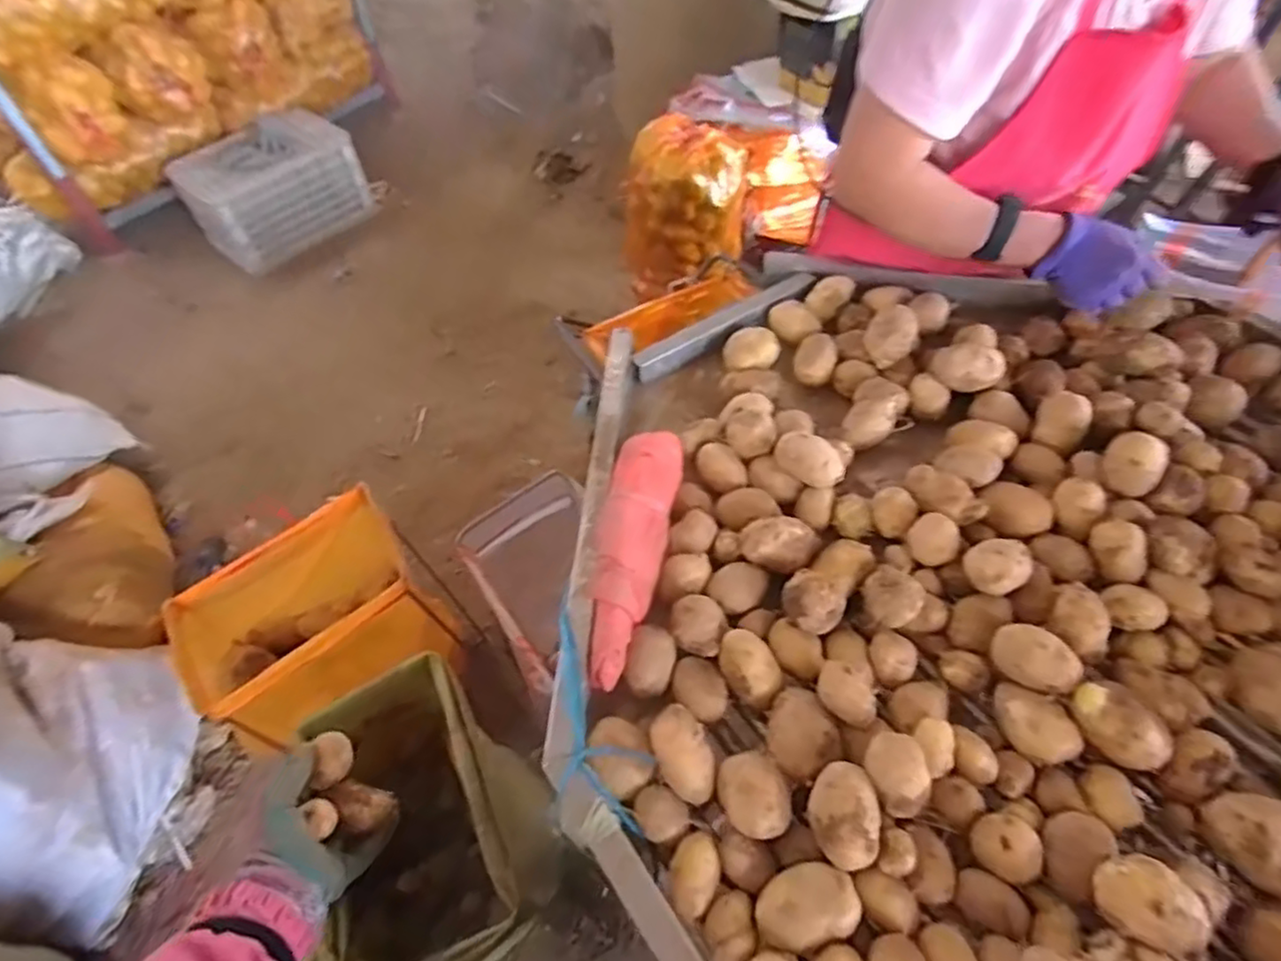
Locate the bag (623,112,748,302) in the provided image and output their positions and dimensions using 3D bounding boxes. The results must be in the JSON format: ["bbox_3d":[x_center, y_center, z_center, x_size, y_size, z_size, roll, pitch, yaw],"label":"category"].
[{"bbox_3d":[0.112,-0.663,1.668,0.281,0.371,0.239,8,56,8],"label":"bag"}]

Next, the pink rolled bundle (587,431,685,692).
[{"bbox_3d":[-0.011,0.062,0.673,0.069,0.049,0.284,9,56,8],"label":"pink rolled bundle"}]

